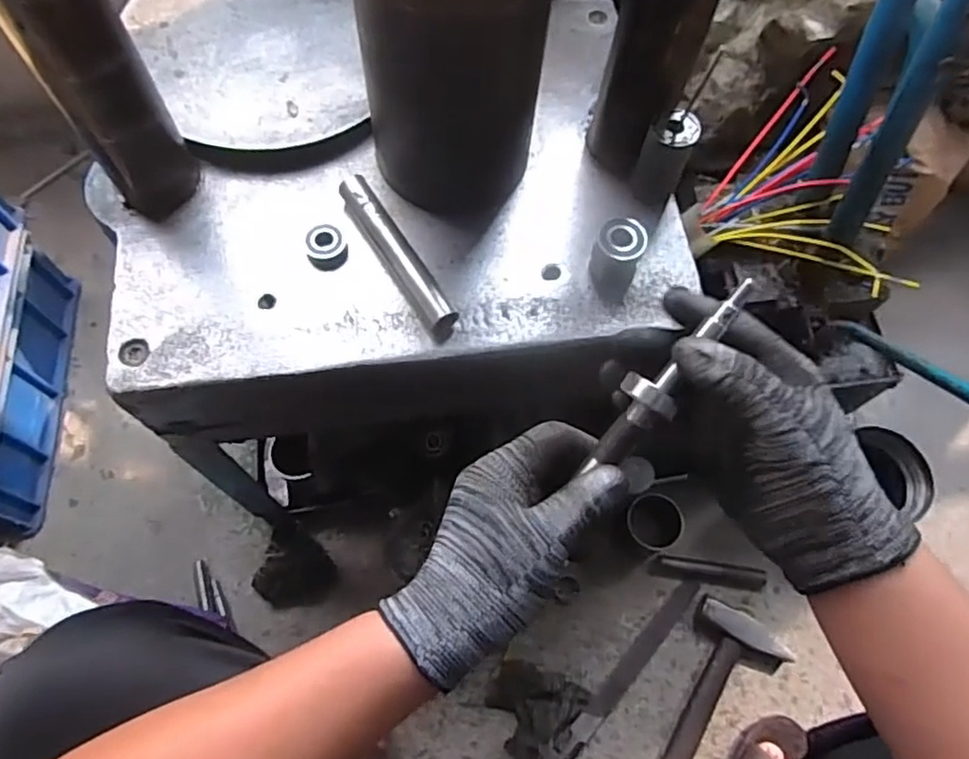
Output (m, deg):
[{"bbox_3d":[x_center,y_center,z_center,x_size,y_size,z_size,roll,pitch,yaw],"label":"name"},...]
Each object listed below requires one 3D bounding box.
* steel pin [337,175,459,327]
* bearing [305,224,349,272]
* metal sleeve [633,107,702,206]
[{"bbox_3d":[-0.070,-0.102,0.520,0.024,0.028,0.152,-30,71,-14],"label":"steel pin"},{"bbox_3d":[-0.126,-0.105,0.523,0.031,0.015,0.034,1,67,-2],"label":"bearing"},{"bbox_3d":[0.147,-0.179,0.531,0.036,0.075,0.033,17,67,4],"label":"metal sleeve"}]

